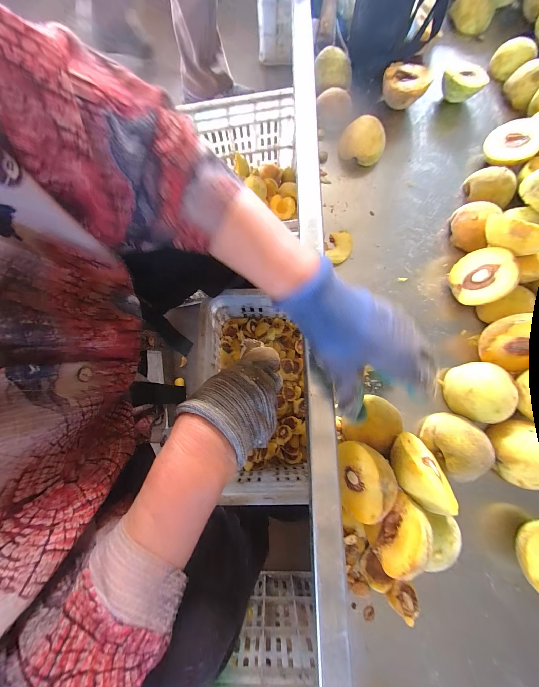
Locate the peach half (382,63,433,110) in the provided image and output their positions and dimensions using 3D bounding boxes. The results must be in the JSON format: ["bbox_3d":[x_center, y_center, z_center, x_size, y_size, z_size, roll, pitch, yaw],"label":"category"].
[{"bbox_3d":[0.201,-0.385,0.383,0.065,0.043,0.067,9,77,3],"label":"peach half"}]

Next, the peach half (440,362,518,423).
[{"bbox_3d":[0.230,0.054,0.279,0.055,0.042,0.064,-14,77,-3],"label":"peach half"}]

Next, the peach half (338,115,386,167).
[{"bbox_3d":[0.134,-0.290,0.363,0.063,0.039,0.049,28,78,7],"label":"peach half"}]

